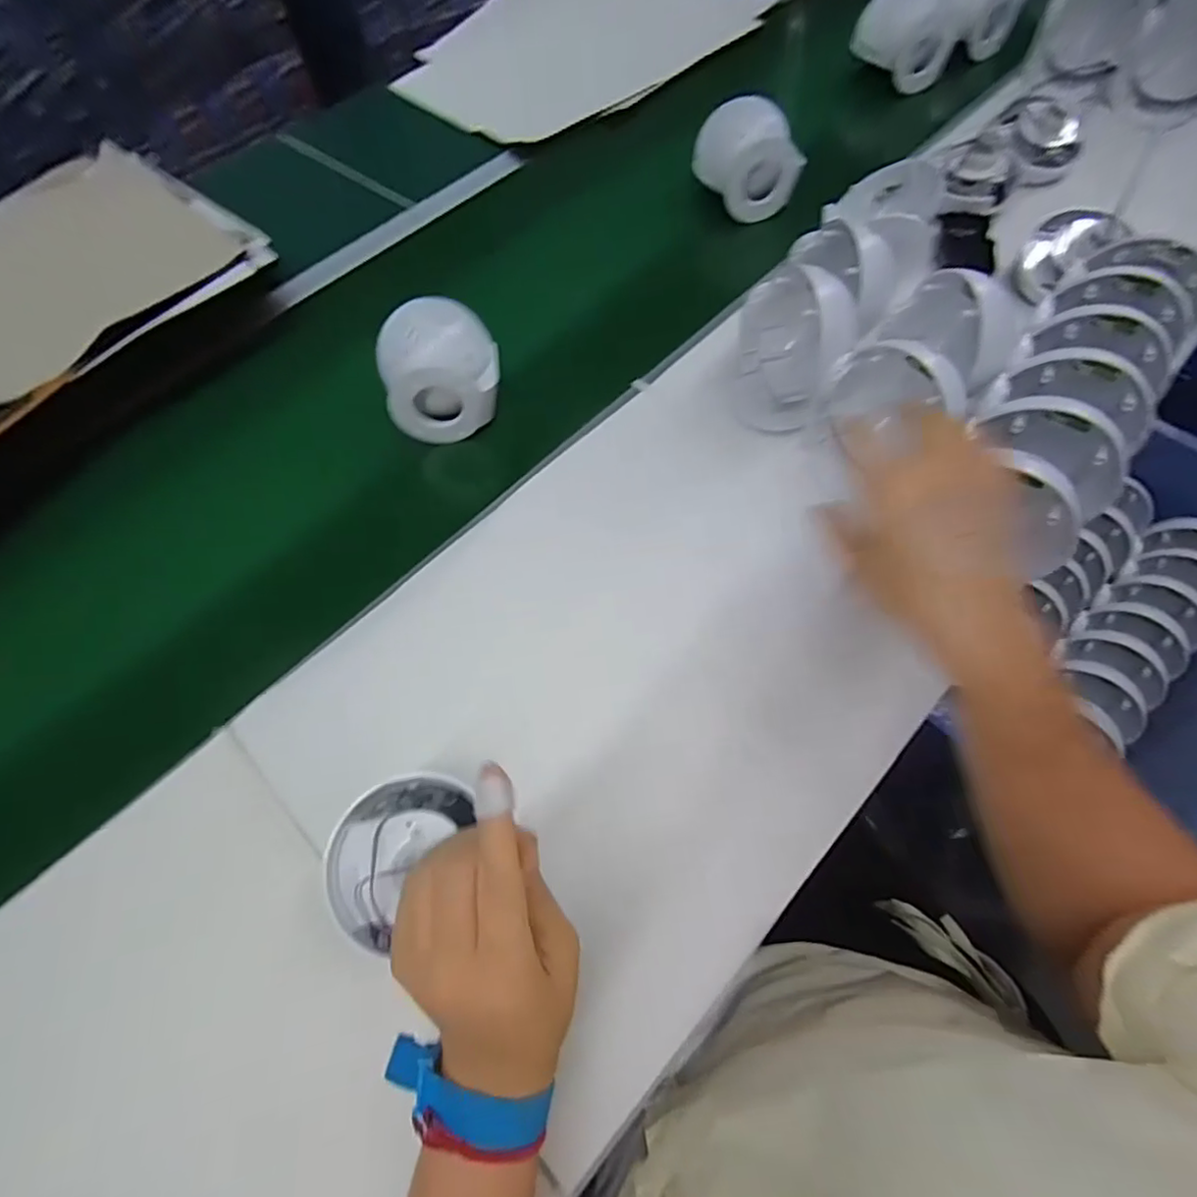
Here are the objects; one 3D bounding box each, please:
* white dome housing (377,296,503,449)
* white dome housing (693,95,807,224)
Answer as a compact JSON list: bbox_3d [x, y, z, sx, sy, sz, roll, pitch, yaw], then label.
[{"bbox_3d":[-0.150,-0.218,0.568,0.105,0.089,0.088,-12,60,-4],"label":"white dome housing"},{"bbox_3d":[0.179,-0.526,0.711,0.112,0.090,0.086,-9,60,-3],"label":"white dome housing"}]

